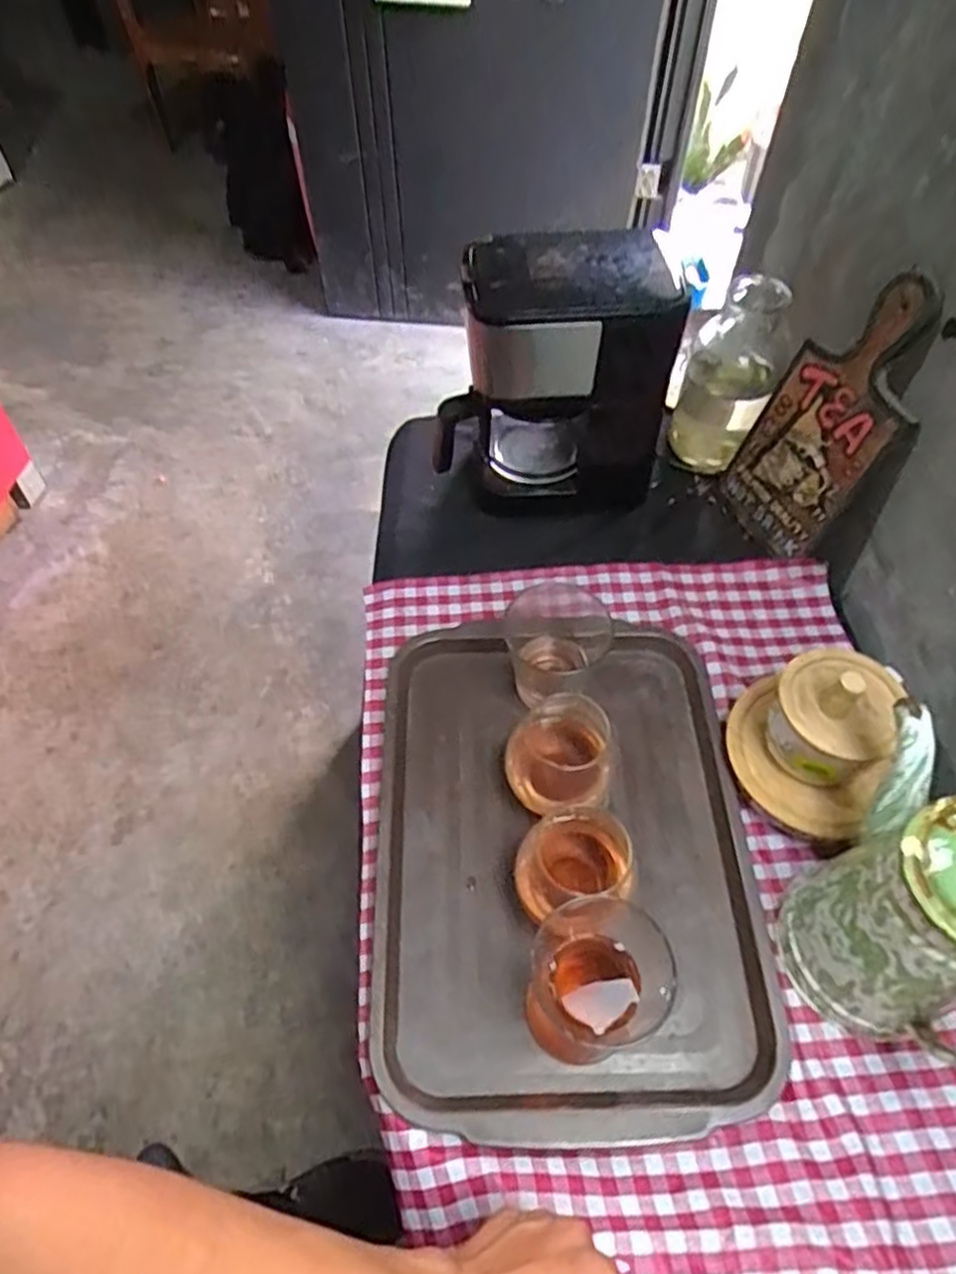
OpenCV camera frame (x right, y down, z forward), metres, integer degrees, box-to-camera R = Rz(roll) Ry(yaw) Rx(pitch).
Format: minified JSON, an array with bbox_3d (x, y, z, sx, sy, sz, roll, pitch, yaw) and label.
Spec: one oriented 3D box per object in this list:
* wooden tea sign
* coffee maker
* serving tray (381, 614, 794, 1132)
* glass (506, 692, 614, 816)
[{"bbox_3d":[0.341,-0.209,0.739,0.014,0.273,0.139,-11,54,-30],"label":"wooden tea sign"},{"bbox_3d":[0.074,-0.256,0.778,0.232,0.257,0.140,-4,56,-3],"label":"coffee maker"},{"bbox_3d":[0.070,0.171,0.641,0.309,0.031,0.425,-1,56,-1],"label":"serving tray"},{"bbox_3d":[0.070,0.101,0.636,0.085,0.093,0.080,0,56,0],"label":"glass"}]

